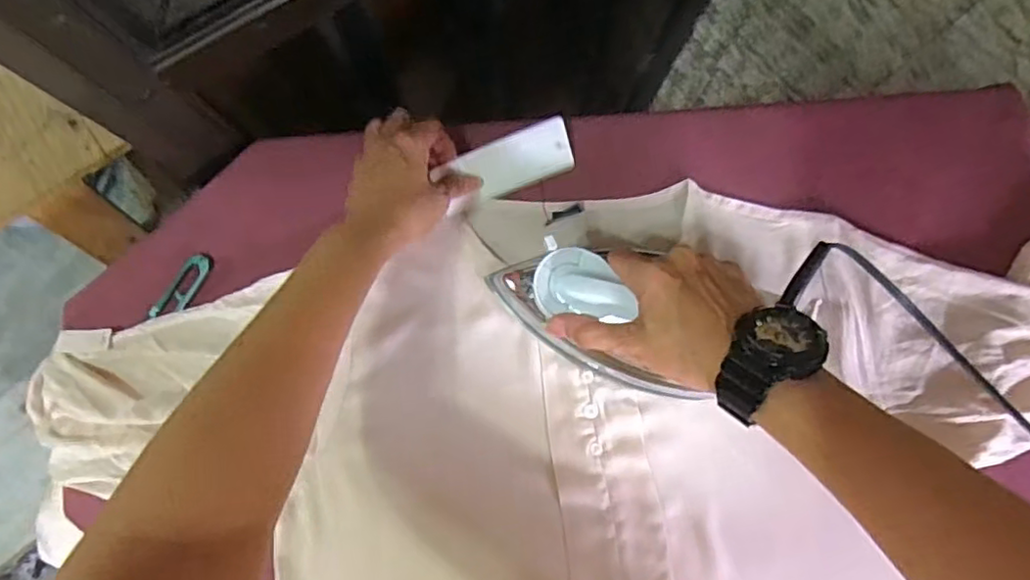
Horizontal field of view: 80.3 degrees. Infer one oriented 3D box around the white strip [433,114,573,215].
[{"bbox_3d":[-0.006,-0.106,0.519,0.111,0.009,0.048,-22,119,0],"label":"white strip"}]

